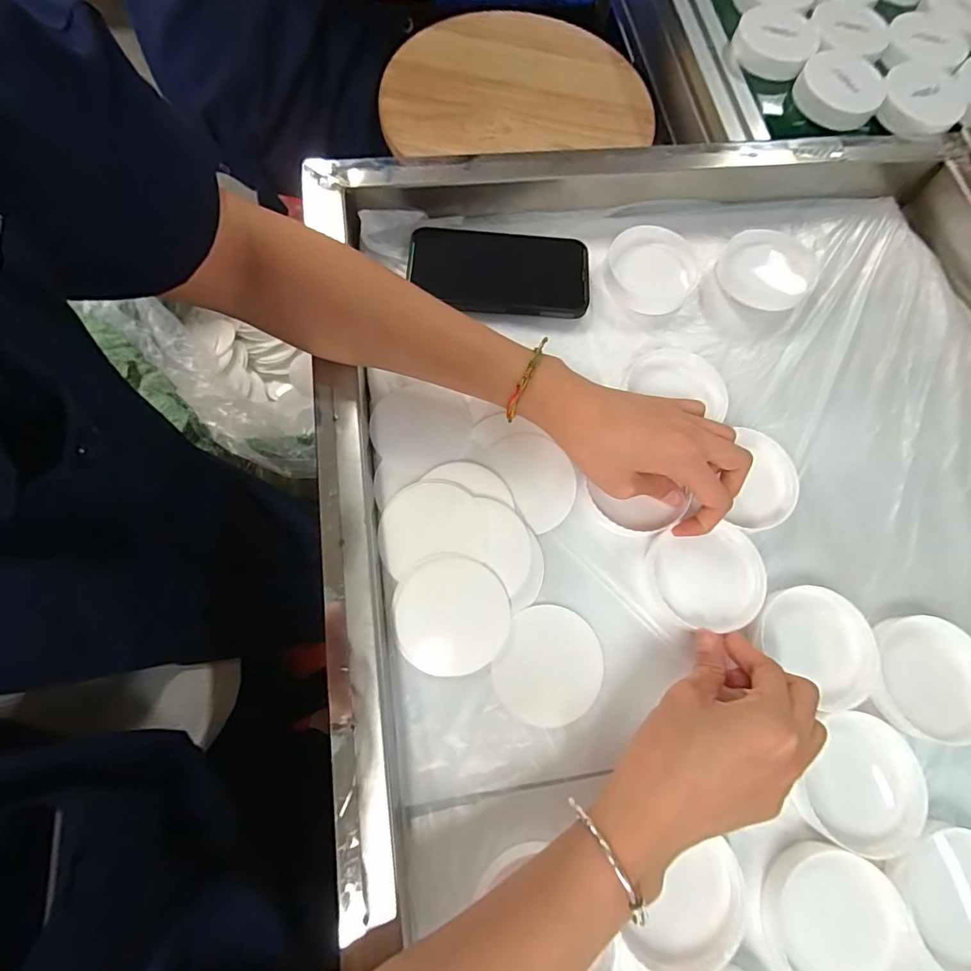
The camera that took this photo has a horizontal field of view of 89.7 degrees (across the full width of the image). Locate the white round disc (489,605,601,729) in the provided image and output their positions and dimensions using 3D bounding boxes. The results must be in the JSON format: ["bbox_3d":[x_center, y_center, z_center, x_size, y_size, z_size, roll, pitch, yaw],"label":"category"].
[{"bbox_3d":[0.042,0.117,0.318,0.065,0.004,0.071,-1,74,2],"label":"white round disc"}]

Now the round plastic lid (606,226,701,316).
[{"bbox_3d":[0.143,-0.186,0.418,0.074,0.018,0.083,28,73,6],"label":"round plastic lid"}]

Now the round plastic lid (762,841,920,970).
[{"bbox_3d":[0.201,0.252,0.277,0.073,0.011,0.078,10,72,0],"label":"round plastic lid"}]

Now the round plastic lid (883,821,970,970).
[{"bbox_3d":[0.277,0.243,0.282,0.068,0.019,0.068,1,72,-3],"label":"round plastic lid"}]

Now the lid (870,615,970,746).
[{"bbox_3d":[0.297,0.129,0.325,0.070,0.015,0.076,1,72,-3],"label":"lid"}]

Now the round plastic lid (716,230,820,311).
[{"bbox_3d":[0.247,-0.189,0.428,0.077,0.011,0.081,1,72,-3],"label":"round plastic lid"}]

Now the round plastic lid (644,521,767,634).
[{"bbox_3d":[0.154,0.065,0.339,0.076,0.012,0.067,-7,71,-4],"label":"round plastic lid"}]

